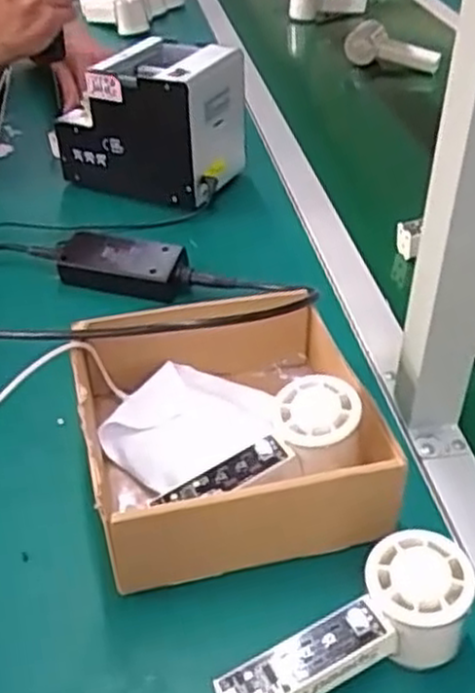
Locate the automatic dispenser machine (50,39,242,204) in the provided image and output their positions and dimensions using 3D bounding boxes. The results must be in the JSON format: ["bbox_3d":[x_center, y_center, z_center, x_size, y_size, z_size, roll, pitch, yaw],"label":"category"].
[{"bbox_3d":[-0.099,-0.259,0.869,0.186,0.139,0.122,19,42,23],"label":"automatic dispenser machine"}]

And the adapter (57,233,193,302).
[{"bbox_3d":[-0.107,-0.079,0.729,0.131,0.036,0.041,11,39,14],"label":"adapter"}]

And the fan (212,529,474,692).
[{"bbox_3d":[0.062,0.164,0.422,0.153,0.060,0.057,-28,44,-8],"label":"fan"}]

